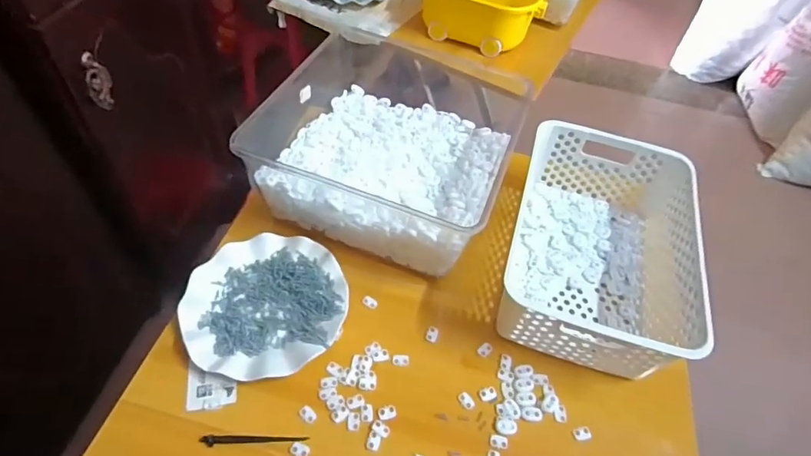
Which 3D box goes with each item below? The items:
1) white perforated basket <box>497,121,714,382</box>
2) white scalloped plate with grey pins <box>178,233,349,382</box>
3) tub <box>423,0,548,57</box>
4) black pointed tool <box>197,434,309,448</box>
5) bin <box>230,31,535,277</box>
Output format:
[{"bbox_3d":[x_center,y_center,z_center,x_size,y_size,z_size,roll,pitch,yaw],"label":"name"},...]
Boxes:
[{"bbox_3d":[0.239,0.020,0.592,0.204,0.108,0.305,18,52,7],"label":"white perforated basket"},{"bbox_3d":[-0.163,0.089,0.554,0.178,0.022,0.177,3,52,-4],"label":"white scalloped plate with grey pins"},{"bbox_3d":[0.147,-0.438,0.928,0.241,0.112,0.125,23,53,11],"label":"tub"},{"bbox_3d":[-0.150,0.212,0.468,0.102,0.005,0.010,2,52,-5],"label":"black pointed tool"},{"bbox_3d":[-0.017,-0.103,0.646,0.298,0.140,0.286,19,52,8],"label":"bin"}]

